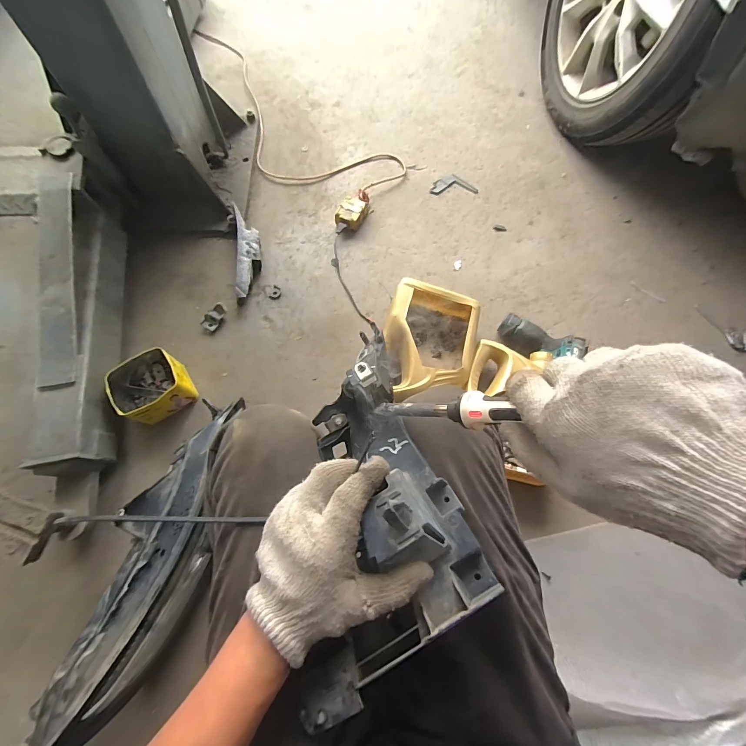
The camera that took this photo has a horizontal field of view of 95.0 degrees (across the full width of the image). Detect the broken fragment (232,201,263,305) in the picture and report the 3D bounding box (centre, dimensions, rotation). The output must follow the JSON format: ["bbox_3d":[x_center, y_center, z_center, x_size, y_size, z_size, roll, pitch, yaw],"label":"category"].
[{"bbox_3d":[-0.329,-0.311,0.904,0.064,0.072,0.255,-4,68,-2],"label":"broken fragment"}]

